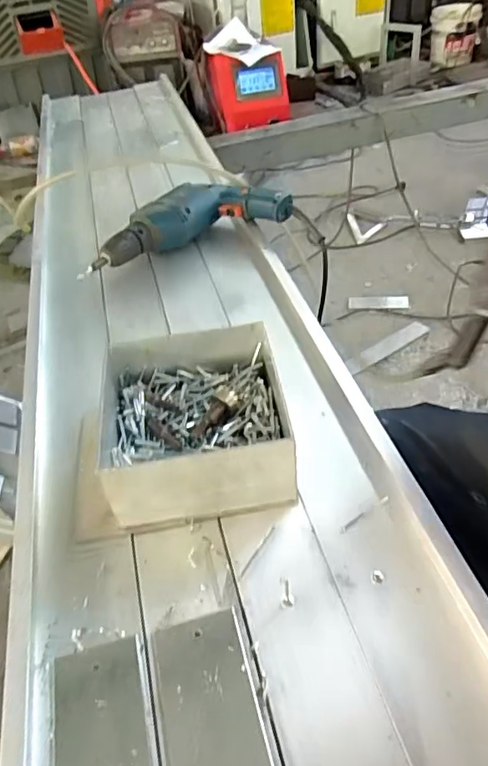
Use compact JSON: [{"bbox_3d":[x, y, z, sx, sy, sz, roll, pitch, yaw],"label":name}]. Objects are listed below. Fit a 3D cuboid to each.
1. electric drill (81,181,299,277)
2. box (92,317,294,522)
[{"bbox_3d":[-0.086,-0.229,0.772,0.297,0.057,0.111,-19,44,-12],"label":"electric drill"},{"bbox_3d":[-0.044,0.037,0.483,0.156,0.085,0.154,-8,42,-1],"label":"box"}]

